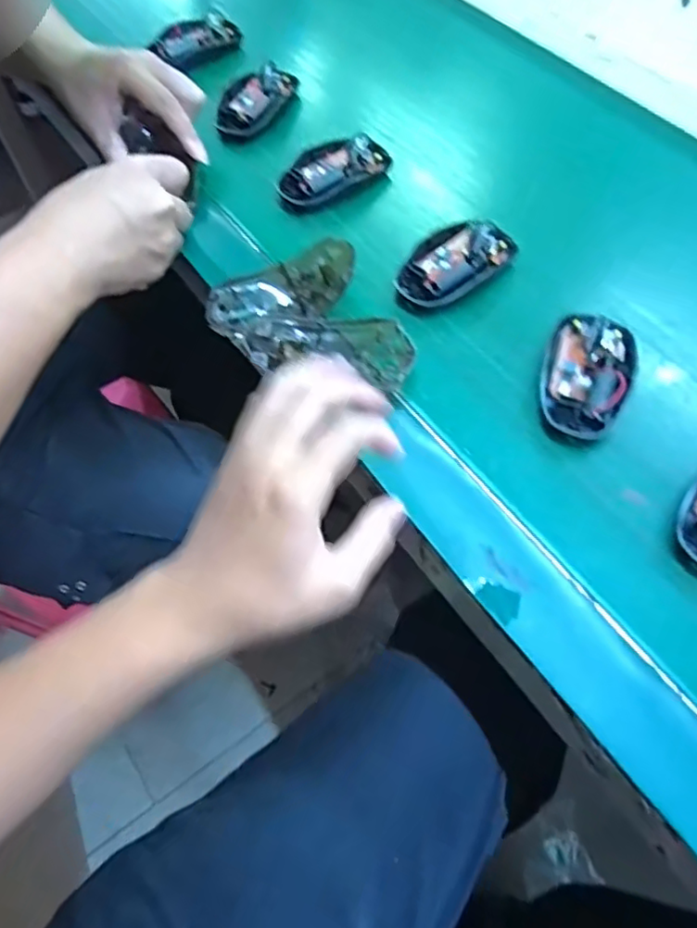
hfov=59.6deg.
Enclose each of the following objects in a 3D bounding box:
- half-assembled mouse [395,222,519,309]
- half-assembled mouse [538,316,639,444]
[{"bbox_3d":[0.080,-0.158,0.465,0.098,0.020,0.059,-40,67,-18],"label":"half-assembled mouse"},{"bbox_3d":[0.161,-0.062,0.409,0.056,0.018,0.096,21,64,13],"label":"half-assembled mouse"}]

